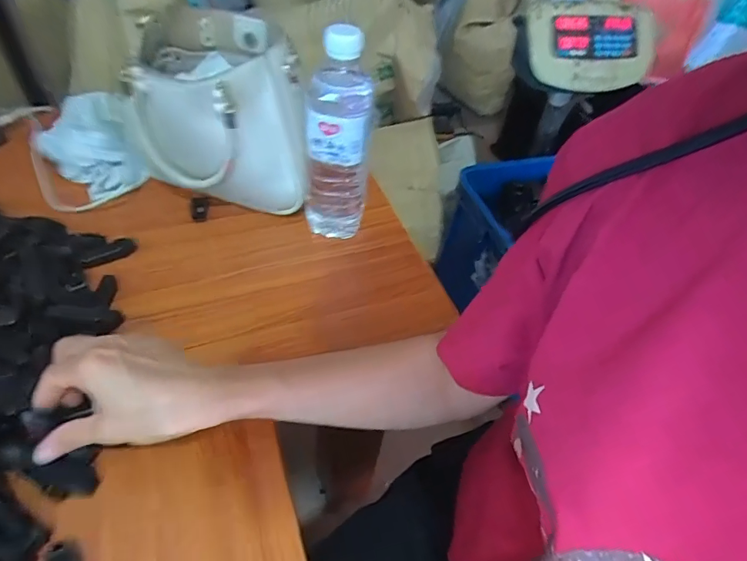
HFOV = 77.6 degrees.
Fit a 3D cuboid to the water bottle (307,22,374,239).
[{"bbox_3d":[-0.035,-0.132,0.463,0.063,0.212,0.051,3,48,-4],"label":"water bottle"}]

